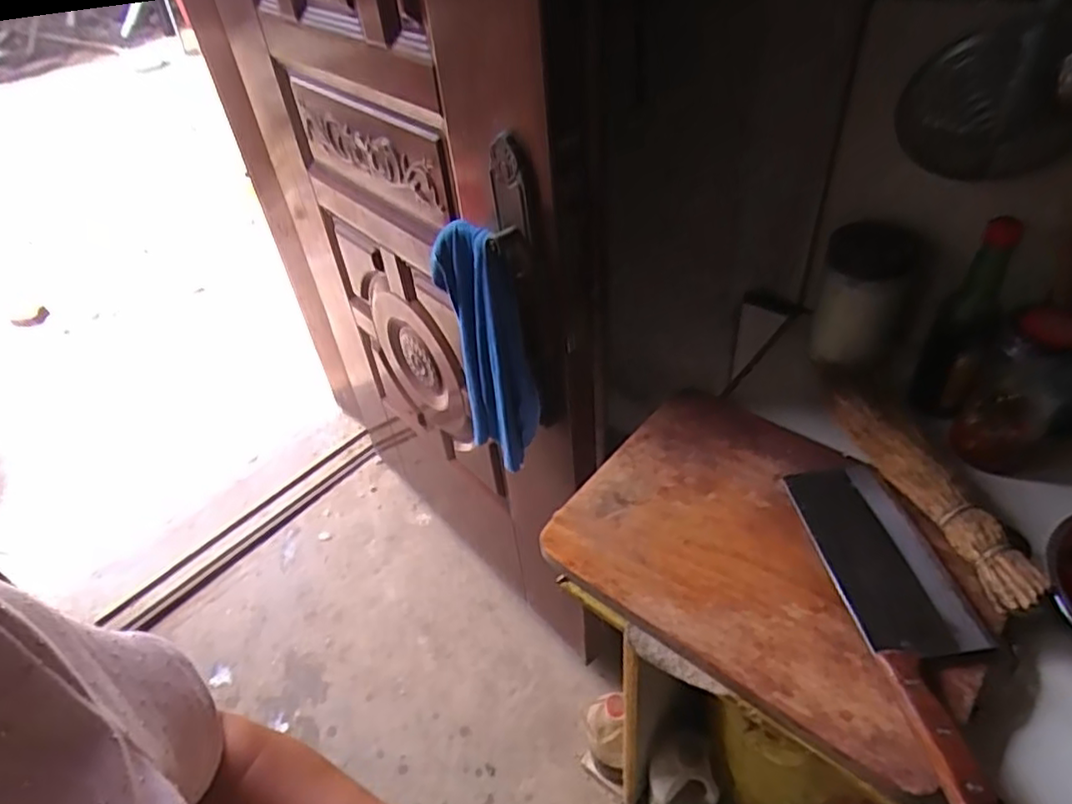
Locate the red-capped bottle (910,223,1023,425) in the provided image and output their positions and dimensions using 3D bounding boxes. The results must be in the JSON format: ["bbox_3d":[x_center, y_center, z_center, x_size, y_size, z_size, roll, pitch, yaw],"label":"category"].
[{"bbox_3d":[0.490,-0.086,0.766,0.054,0.240,0.058,14,47,21],"label":"red-capped bottle"}]

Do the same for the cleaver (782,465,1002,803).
[{"bbox_3d":[0.337,0.180,0.606,0.107,0.037,0.332,-7,43,0],"label":"cleaver"}]

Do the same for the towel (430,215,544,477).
[{"bbox_3d":[-0.062,-0.070,0.901,0.103,0.336,0.126,-11,43,-4],"label":"towel"}]

